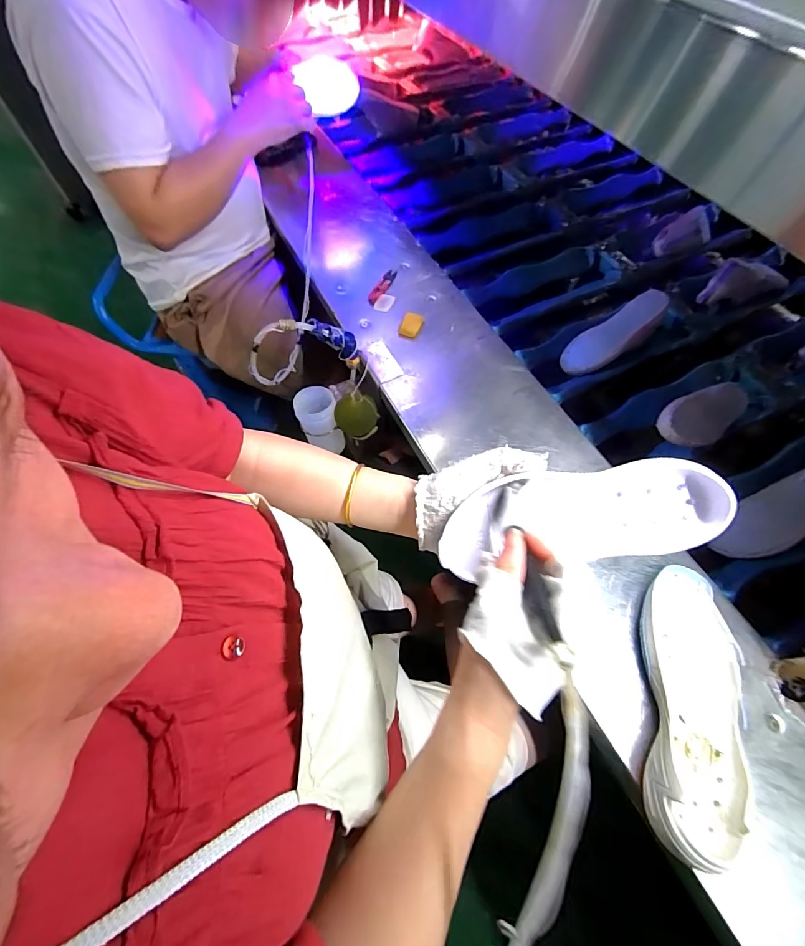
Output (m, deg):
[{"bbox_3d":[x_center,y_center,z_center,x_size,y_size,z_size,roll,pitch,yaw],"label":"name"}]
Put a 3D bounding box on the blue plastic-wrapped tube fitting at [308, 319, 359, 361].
[{"bbox_3d":[-0.098,-0.205,0.629,0.028,0.120,0.039,42,100,19],"label":"blue plastic-wrapped tube fitting"}]

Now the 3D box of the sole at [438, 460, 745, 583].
[{"bbox_3d":[0.142,0.035,0.334,0.217,0.034,0.070,-9,60,6],"label":"sole"}]

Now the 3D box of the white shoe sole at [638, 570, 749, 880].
[{"bbox_3d":[0.317,0.241,0.442,0.104,0.048,0.282,12,63,7],"label":"white shoe sole"}]

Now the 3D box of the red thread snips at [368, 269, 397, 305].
[{"bbox_3d":[-0.039,-0.360,0.789,0.023,0.011,0.107,21,65,11],"label":"red thread snips"}]

